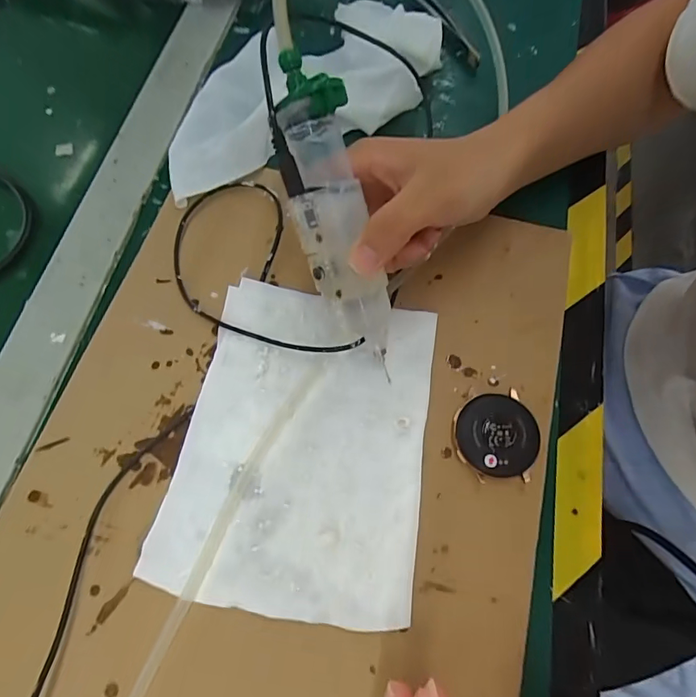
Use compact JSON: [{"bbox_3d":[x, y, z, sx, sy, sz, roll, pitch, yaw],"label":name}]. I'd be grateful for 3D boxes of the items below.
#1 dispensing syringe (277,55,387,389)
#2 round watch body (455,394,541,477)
[{"bbox_3d":[-0.006,-0.061,0.210,0.033,0.029,0.140,-18,108,-7],"label":"dispensing syringe"},{"bbox_3d":[0.078,0.045,0.235,0.040,0.011,0.041,0,69,0],"label":"round watch body"}]

